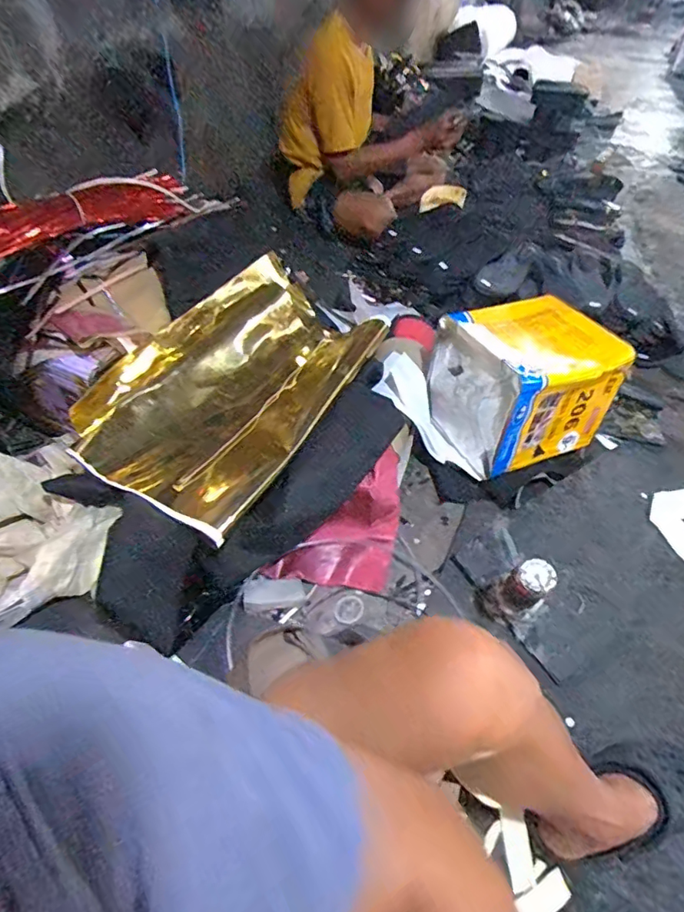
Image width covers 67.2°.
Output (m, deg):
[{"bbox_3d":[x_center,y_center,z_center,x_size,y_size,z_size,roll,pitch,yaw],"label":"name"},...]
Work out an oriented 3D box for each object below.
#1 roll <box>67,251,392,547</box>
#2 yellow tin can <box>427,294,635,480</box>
[{"bbox_3d":[-0.168,-0.137,0.911,0.320,0.127,0.553,25,52,21],"label":"roll"},{"bbox_3d":[0.344,-0.146,0.999,0.282,0.217,0.237,-17,50,-16],"label":"yellow tin can"}]

